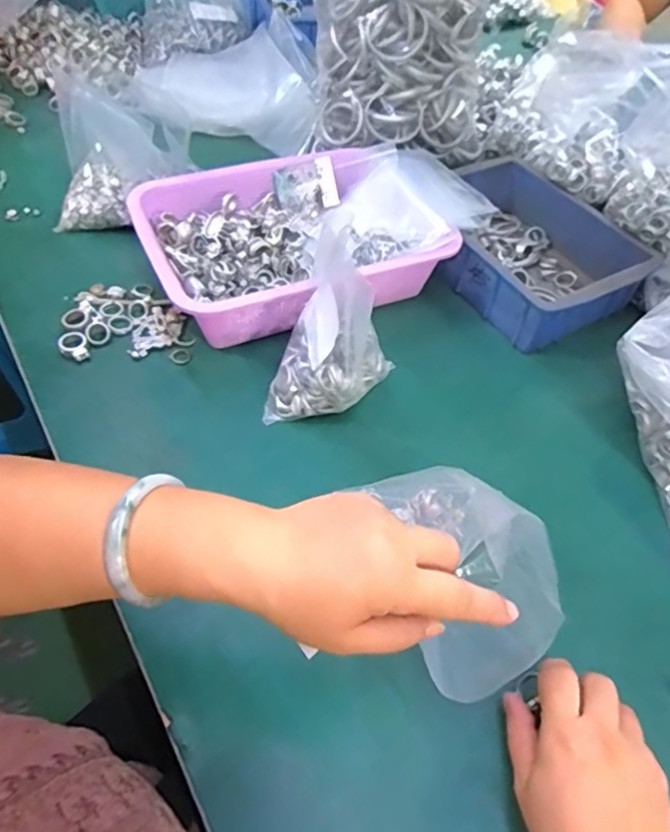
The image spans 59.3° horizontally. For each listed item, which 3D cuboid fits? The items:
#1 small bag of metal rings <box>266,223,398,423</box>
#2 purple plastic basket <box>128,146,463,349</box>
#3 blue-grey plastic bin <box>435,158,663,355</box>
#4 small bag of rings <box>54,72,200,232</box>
[{"bbox_3d":[-0.002,-0.064,0.502,0.108,0.142,0.076,6,52,0],"label":"small bag of metal rings"},{"bbox_3d":[-0.051,-0.185,0.635,0.292,0.078,0.223,-21,57,-20],"label":"purple plastic basket"},{"bbox_3d":[0.212,-0.192,0.668,0.194,0.068,0.244,-29,60,-25],"label":"blue-grey plastic bin"},{"bbox_3d":[-0.256,-0.309,0.672,0.140,0.140,0.119,-5,53,-9],"label":"small bag of rings"}]

